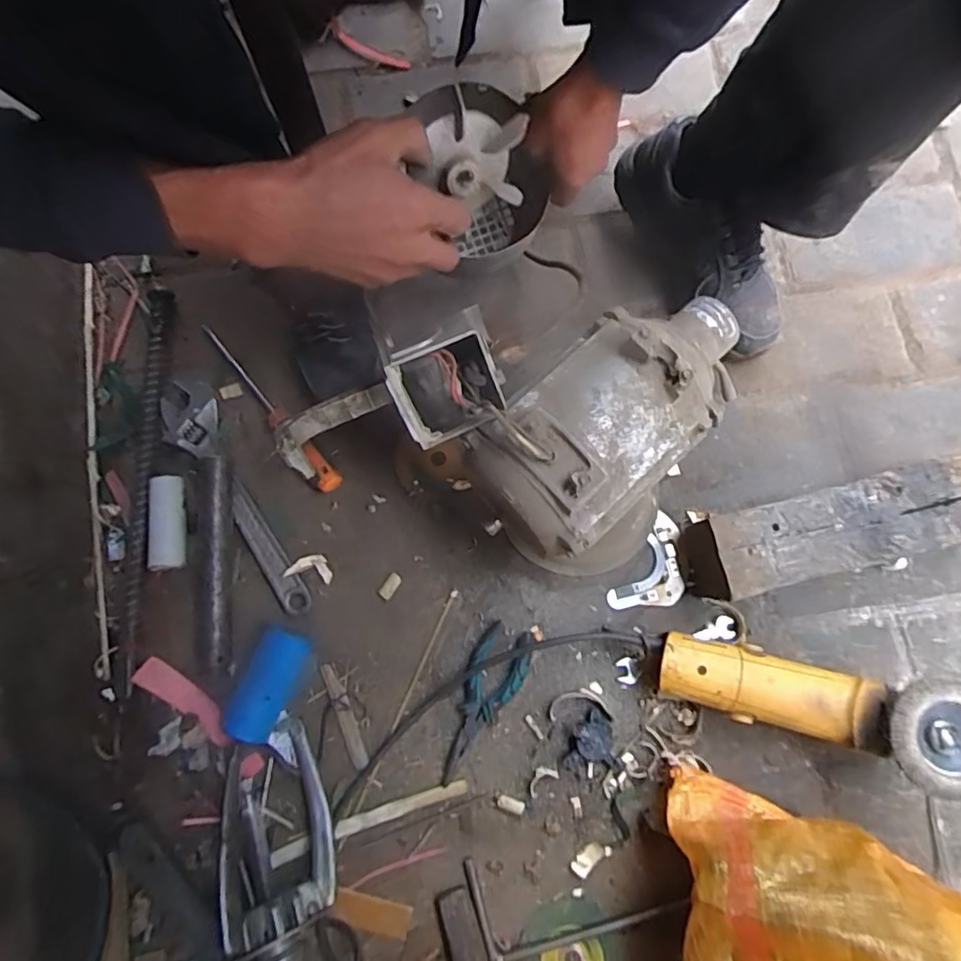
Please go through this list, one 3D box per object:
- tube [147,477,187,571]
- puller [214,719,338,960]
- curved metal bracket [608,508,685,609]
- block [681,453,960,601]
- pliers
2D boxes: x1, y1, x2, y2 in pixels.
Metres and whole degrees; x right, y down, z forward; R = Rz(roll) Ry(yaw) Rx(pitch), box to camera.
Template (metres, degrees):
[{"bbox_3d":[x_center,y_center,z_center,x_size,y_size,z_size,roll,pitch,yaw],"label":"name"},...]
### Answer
[{"bbox_3d":[-0.326,0.044,0.596,0.033,0.027,0.096,-8,79,-2],"label":"tube"},{"bbox_3d":[-0.177,0.351,0.506,0.088,0.087,0.237,-17,79,-4],"label":"puller"},{"bbox_3d":[0.186,0.097,0.603,0.059,0.008,0.110,34,80,6],"label":"curved metal bracket"},{"bbox_3d":[0.360,0.051,0.580,0.297,0.074,0.097,-13,79,-3],"label":"block"},{"bbox_3d":[-0.004,0.220,0.568,0.057,0.017,0.159,32,80,6],"label":"pliers"}]

